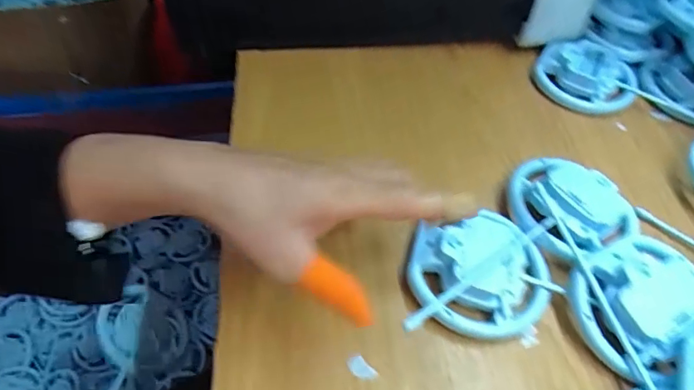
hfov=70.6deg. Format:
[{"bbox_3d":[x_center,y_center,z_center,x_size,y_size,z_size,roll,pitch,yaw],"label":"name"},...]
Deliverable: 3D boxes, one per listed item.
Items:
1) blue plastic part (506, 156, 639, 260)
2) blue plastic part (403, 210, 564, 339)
[{"bbox_3d":[0.177,0.008,0.383,0.092,0.022,0.094,16,51,7],"label":"blue plastic part"},{"bbox_3d":[0.087,0.053,0.339,0.124,0.057,0.083,-6,52,-11],"label":"blue plastic part"}]

